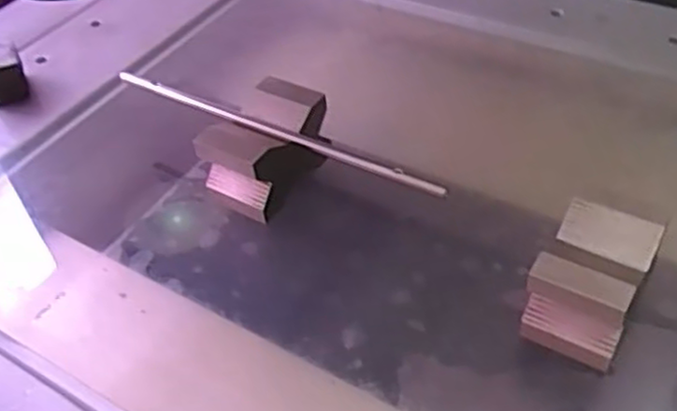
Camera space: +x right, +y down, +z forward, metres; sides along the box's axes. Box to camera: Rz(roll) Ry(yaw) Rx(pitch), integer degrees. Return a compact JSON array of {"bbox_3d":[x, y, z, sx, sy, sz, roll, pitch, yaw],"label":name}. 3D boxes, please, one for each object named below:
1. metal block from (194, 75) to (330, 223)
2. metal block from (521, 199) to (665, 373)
[{"bbox_3d":[-0.036,-0.026,0.371,0.049,0.049,0.060,30,55,31],"label":"metal block"},{"bbox_3d":[0.103,0.029,0.298,0.043,0.039,0.055,22,51,25],"label":"metal block"}]

